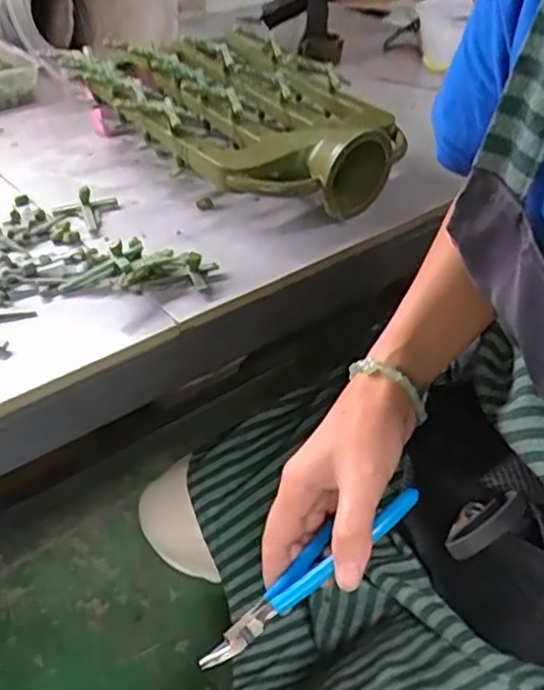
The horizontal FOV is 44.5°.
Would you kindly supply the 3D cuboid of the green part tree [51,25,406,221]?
[{"bbox_3d":[-0.026,-0.234,0.658,0.236,0.078,0.324,-29,47,-31],"label":"green part tree"}]

